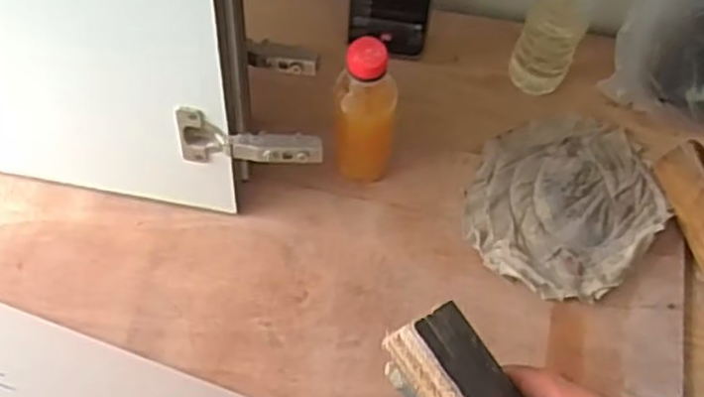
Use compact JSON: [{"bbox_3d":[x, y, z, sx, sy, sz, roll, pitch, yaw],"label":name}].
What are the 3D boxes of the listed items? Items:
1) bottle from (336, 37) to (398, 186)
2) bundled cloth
[{"bbox_3d":[0.010,-0.060,0.621,0.053,0.176,0.048,-2,66,-1],"label":"bottle"},{"bbox_3d":[0.196,-0.003,0.685,0.162,0.024,0.186,36,72,13],"label":"bundled cloth"}]

